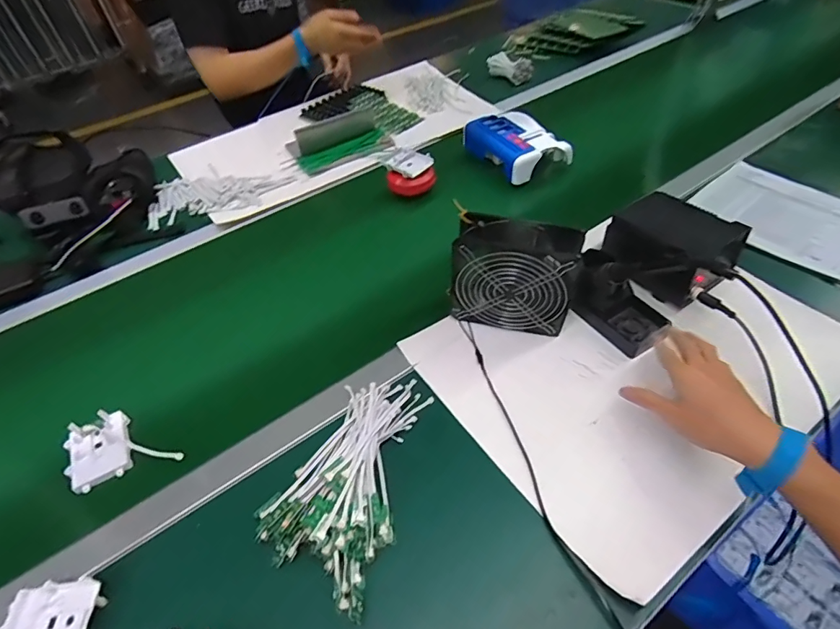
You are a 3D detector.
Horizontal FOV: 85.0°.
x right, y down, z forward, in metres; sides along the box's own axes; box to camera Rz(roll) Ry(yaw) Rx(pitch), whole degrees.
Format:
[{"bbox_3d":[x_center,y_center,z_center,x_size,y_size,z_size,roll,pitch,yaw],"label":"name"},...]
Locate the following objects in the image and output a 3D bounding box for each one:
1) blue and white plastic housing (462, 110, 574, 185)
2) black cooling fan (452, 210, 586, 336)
[{"bbox_3d":[0.186,-0.337,0.902,0.128,0.060,0.181,-26,52,-17],"label":"blue and white plastic housing"},{"bbox_3d":[0.120,-0.046,0.593,0.150,0.151,0.063,9,50,13],"label":"black cooling fan"}]

